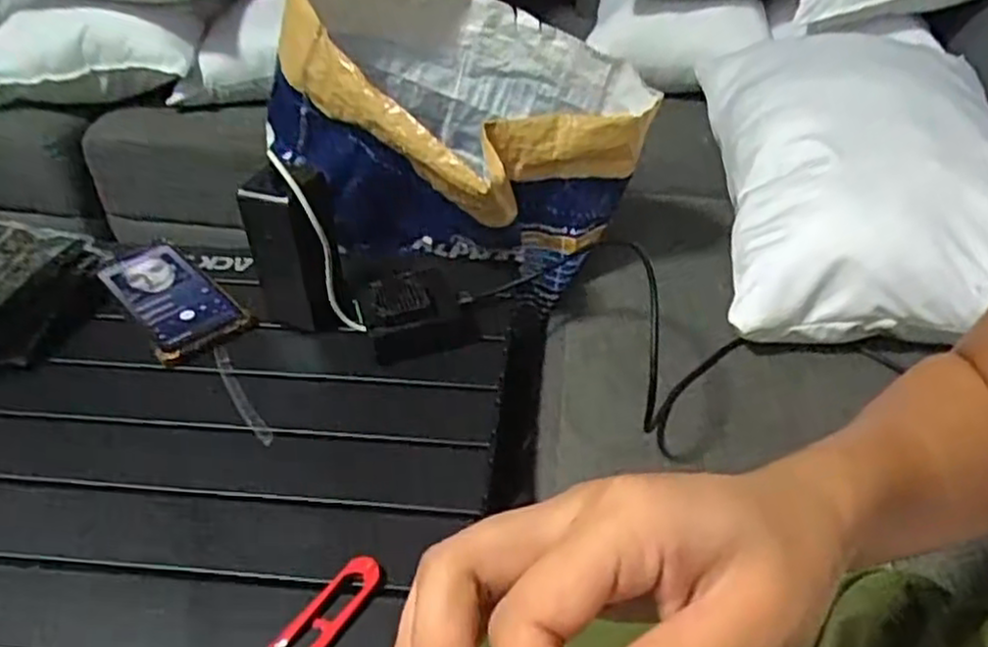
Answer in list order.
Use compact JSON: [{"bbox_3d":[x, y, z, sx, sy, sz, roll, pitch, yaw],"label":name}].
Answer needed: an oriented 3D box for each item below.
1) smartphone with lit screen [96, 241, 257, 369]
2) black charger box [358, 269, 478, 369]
[{"bbox_3d":[-0.284,-0.022,0.658,0.073,0.015,0.164,-30,48,-30],"label":"smartphone with lit screen"},{"bbox_3d":[-0.064,-0.011,0.618,0.090,0.044,0.076,-16,43,-17],"label":"black charger box"}]

